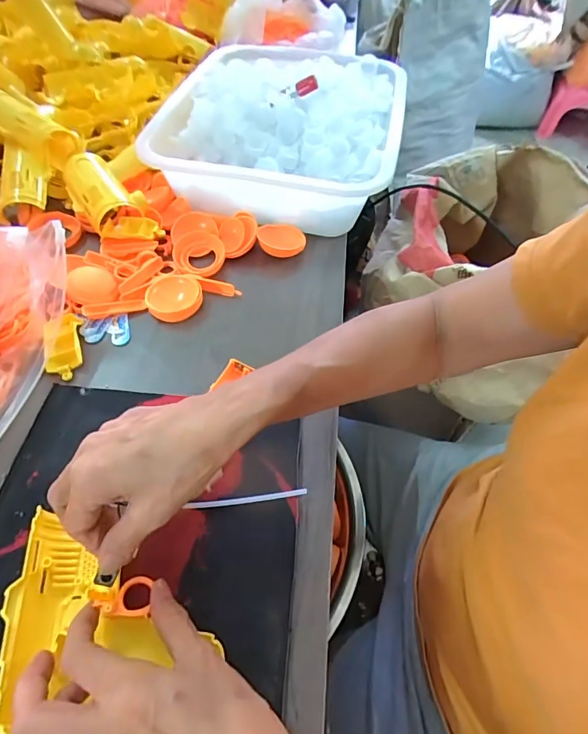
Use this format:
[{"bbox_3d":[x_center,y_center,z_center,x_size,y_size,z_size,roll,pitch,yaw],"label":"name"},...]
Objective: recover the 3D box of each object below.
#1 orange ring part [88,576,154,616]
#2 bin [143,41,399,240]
[{"bbox_3d":[-0.110,0.145,0.274,0.036,0.009,0.022,-2,55,-4],"label":"orange ring part"},{"bbox_3d":[-0.009,-0.318,0.584,0.273,0.085,0.364,12,53,6],"label":"bin"}]

